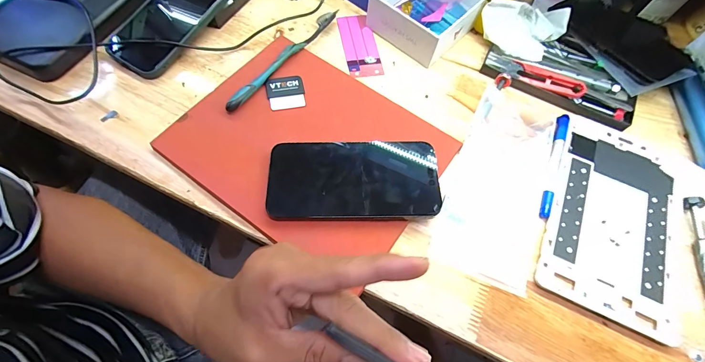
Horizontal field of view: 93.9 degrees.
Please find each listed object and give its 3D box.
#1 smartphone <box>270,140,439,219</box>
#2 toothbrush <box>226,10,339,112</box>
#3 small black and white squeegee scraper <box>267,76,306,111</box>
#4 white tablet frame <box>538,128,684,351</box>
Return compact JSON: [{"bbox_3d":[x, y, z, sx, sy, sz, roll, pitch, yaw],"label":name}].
[{"bbox_3d":[0.001,-0.001,0.312,0.158,0.014,0.079,-1,65,-4],"label":"smartphone"},{"bbox_3d":[-0.074,-0.145,0.381,0.013,0.015,0.196,34,67,12],"label":"toothbrush"},{"bbox_3d":[-0.072,-0.095,0.357,0.039,0.004,0.039,-12,77,-7],"label":"small black and white squeegee scraper"},{"bbox_3d":[0.255,0.036,0.327,0.117,0.006,0.199,21,65,6],"label":"white tablet frame"}]

